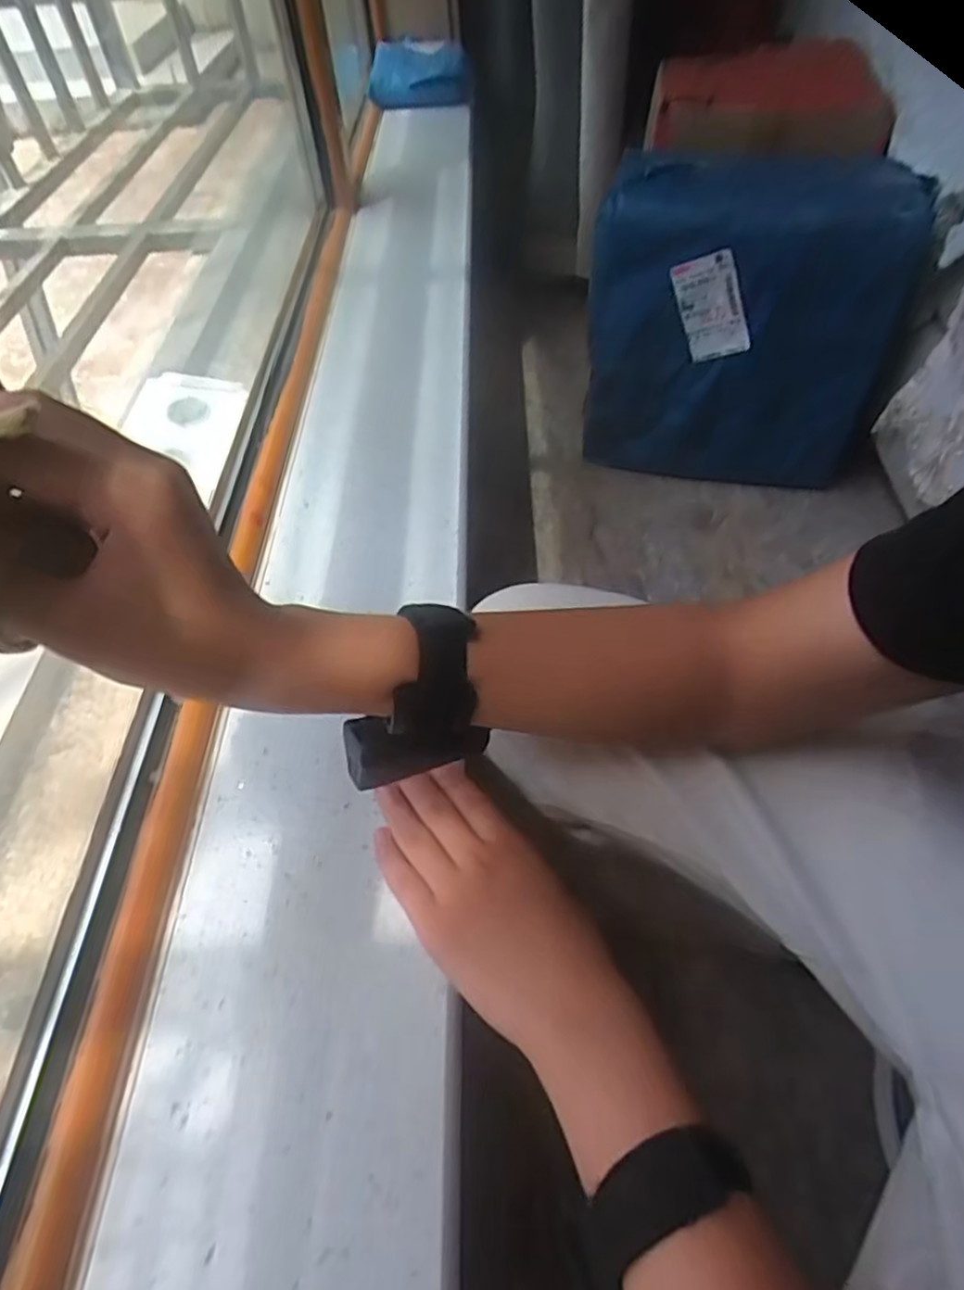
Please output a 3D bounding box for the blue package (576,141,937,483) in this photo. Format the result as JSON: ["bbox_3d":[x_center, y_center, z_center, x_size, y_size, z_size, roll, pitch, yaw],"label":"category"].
[{"bbox_3d":[0.347,-0.442,0.968,0.384,0.369,0.169,4,53,6],"label":"blue package"}]

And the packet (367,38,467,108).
[{"bbox_3d":[-0.106,-0.938,1.146,0.161,0.087,0.074,-5,52,-4],"label":"packet"}]

